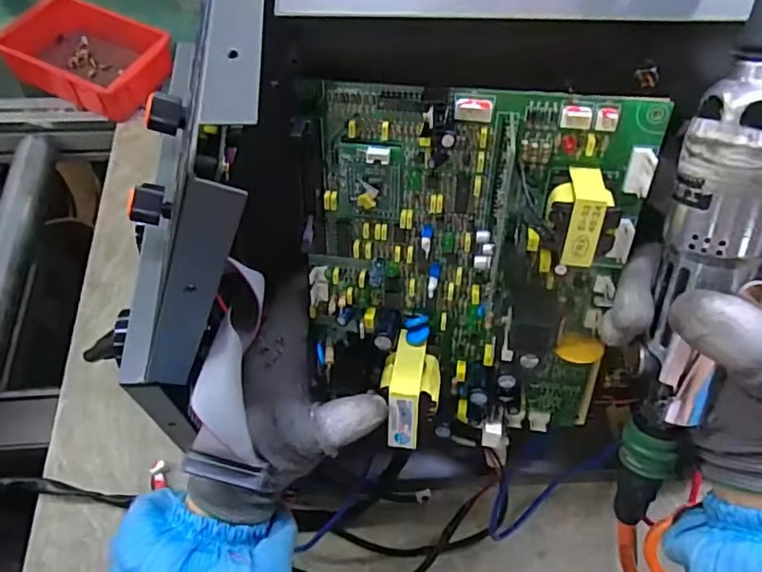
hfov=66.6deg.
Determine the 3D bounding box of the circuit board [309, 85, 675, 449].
[{"bbox_3d":[0.040,0.008,0.290,0.157,0.196,0.051,5,34,7],"label":"circuit board"}]

